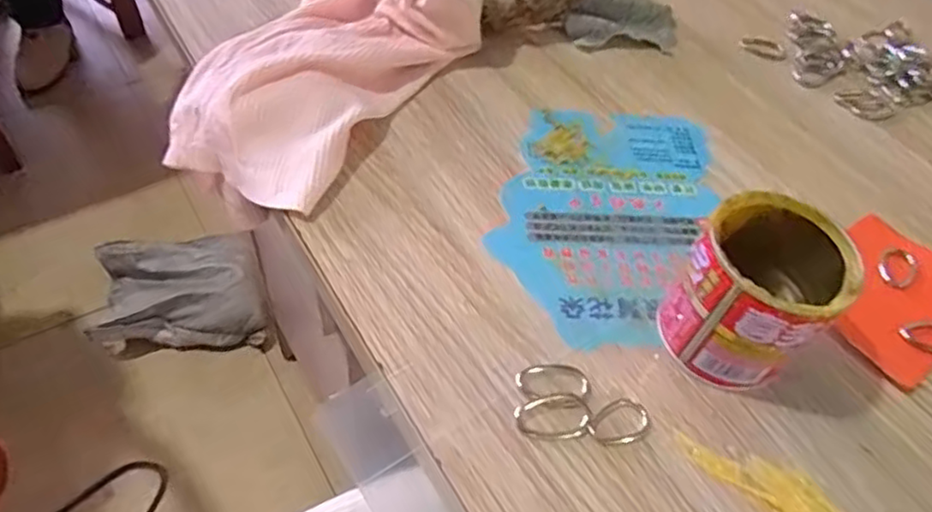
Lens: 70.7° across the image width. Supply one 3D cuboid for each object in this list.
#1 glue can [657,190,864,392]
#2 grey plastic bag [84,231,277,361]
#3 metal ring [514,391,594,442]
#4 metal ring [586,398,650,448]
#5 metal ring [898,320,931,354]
[{"bbox_3d":[0.129,0.017,0.296,0.061,0.077,0.059,3,52,-4],"label":"glue can"},{"bbox_3d":[-0.463,0.061,1.097,0.278,0.089,0.189,-1,52,-7],"label":"grey plastic bag"},{"bbox_3d":[0.039,0.071,0.288,0.034,0.004,0.021,-12,54,-15],"label":"metal ring"},{"bbox_3d":[0.069,0.074,0.291,0.030,0.004,0.020,-25,58,-23],"label":"metal ring"},{"bbox_3d":[0.239,0.041,0.335,0.030,0.005,0.017,16,52,7],"label":"metal ring"}]

